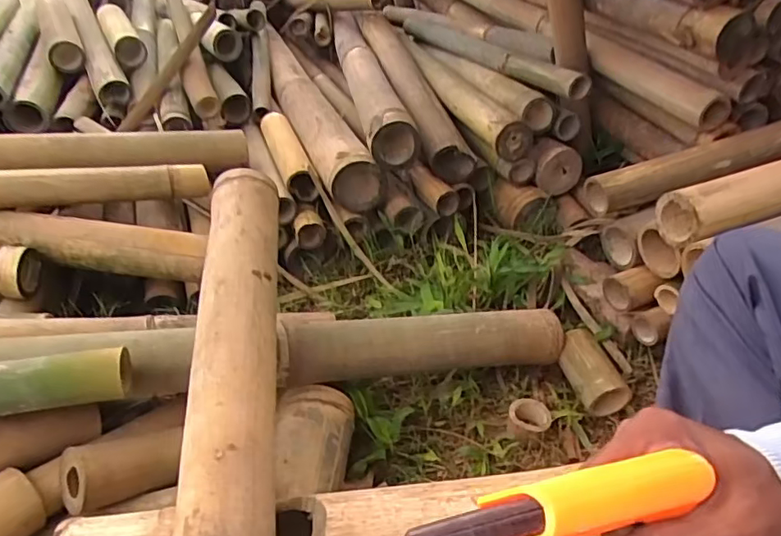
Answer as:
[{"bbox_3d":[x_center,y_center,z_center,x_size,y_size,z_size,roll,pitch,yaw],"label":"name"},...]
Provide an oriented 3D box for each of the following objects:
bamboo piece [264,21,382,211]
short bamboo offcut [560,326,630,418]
[{"bbox_3d":[-0.197,-0.380,1.213,0.096,0.081,0.878,-16,39,-12],"label":"bamboo piece"},{"bbox_3d":[0.248,0.125,0.704,0.056,0.044,0.104,-11,38,-6],"label":"short bamboo offcut"}]

